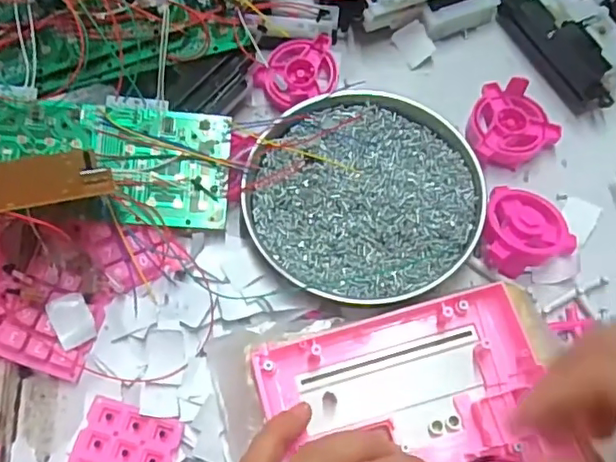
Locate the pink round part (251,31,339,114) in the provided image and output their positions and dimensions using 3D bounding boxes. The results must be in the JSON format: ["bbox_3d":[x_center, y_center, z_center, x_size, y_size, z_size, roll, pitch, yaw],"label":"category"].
[{"bbox_3d":[-0.004,-0.102,0.384,0.056,0.017,0.043,-30,73,-10],"label":"pink round part"}]

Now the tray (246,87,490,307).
[{"bbox_3d":[0.032,-0.023,0.346,0.132,0.018,0.130,0,70,0],"label":"tray"}]

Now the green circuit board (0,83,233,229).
[{"bbox_3d":[-0.117,-0.043,0.335,0.144,0.007,0.070,5,84,-7],"label":"green circuit board"}]

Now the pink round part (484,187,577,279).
[{"bbox_3d":[0.127,0.000,0.339,0.051,0.021,0.051,0,70,0],"label":"pink round part"}]

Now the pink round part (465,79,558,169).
[{"bbox_3d":[0.122,-0.066,0.364,0.051,0.019,0.053,-36,74,-12],"label":"pink round part"}]

